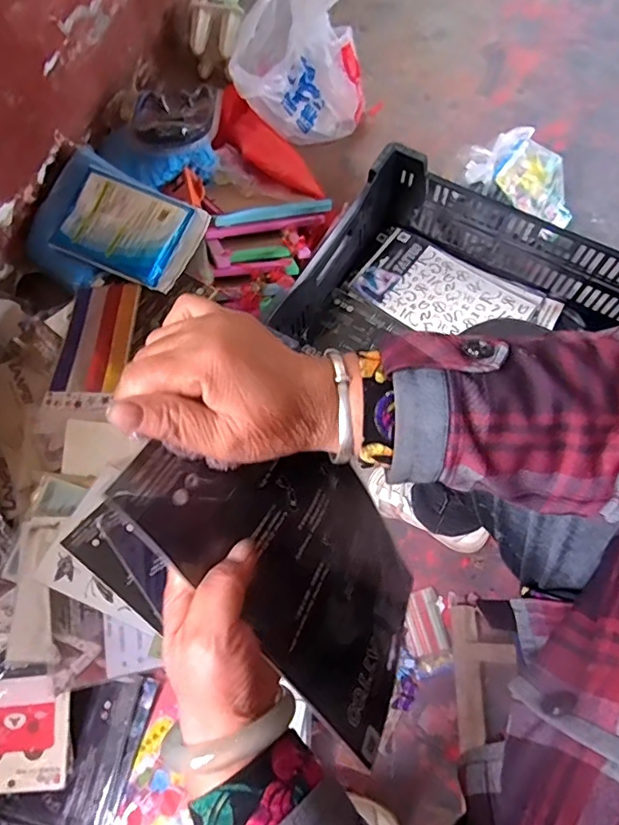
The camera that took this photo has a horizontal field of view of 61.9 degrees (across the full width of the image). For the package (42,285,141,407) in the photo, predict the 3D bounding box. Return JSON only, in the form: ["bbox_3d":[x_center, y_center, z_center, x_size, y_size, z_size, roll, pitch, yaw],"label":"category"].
[{"bbox_3d":[-0.309,-0.100,0.747,0.103,0.008,0.209,-3,61,4],"label":"package"}]

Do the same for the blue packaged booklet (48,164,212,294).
[{"bbox_3d":[-0.280,-0.289,0.805,0.214,0.023,0.151,25,81,8],"label":"blue packaged booklet"}]

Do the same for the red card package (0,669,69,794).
[{"bbox_3d":[-0.351,0.386,0.621,0.109,0.006,0.132,-2,84,-8],"label":"red card package"}]

